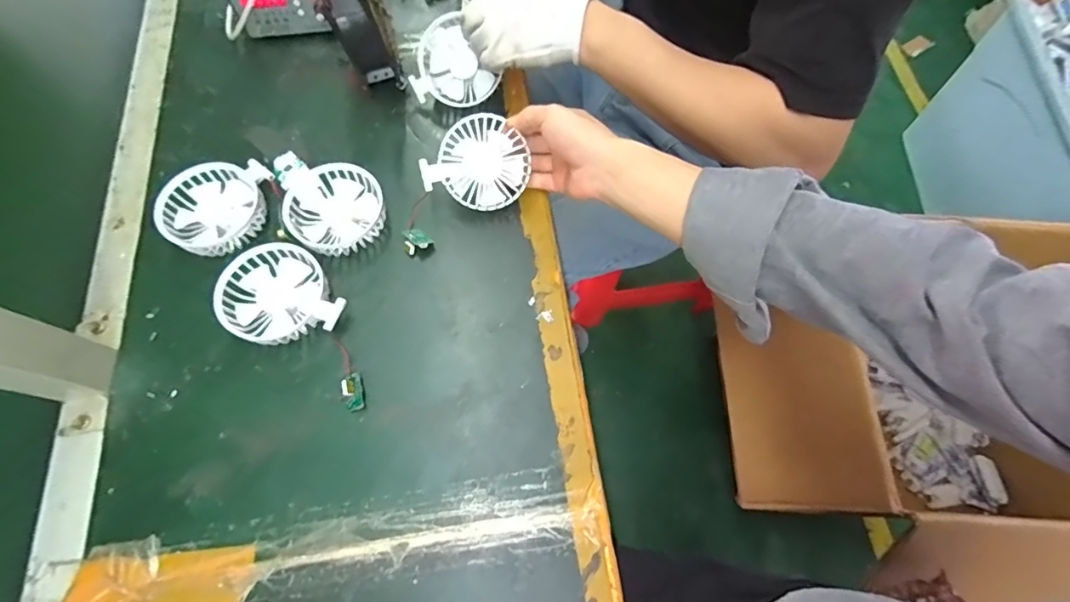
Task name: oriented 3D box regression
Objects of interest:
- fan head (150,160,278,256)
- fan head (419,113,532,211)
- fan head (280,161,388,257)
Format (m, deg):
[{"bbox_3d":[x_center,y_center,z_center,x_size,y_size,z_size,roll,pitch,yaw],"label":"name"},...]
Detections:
[{"bbox_3d":[-0.309,-0.089,0.469,0.090,0.032,0.097,0,69,-1],"label":"fan head"},{"bbox_3d":[-0.052,-0.131,0.468,0.086,0.038,0.087,35,91,-11],"label":"fan head"},{"bbox_3d":[-0.198,-0.091,0.474,0.101,0.032,0.085,33,71,11],"label":"fan head"}]

